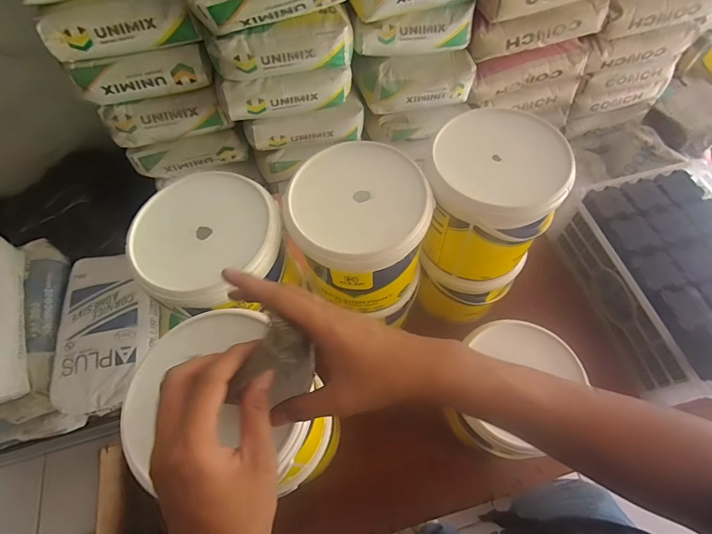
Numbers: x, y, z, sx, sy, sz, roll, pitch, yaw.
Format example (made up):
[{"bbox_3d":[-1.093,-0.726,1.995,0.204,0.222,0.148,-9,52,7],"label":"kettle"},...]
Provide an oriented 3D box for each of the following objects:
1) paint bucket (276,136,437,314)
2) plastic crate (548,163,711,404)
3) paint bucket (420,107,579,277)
[{"bbox_3d":[0.007,-0.046,0.543,0.169,0.163,0.161,-2,63,3],"label":"paint bucket"},{"bbox_3d":[0.615,0.012,0.716,0.279,0.165,0.389,-14,63,-3],"label":"plastic crate"},{"bbox_3d":[0.192,-0.096,0.557,0.166,0.183,0.158,-2,63,3],"label":"paint bucket"}]

